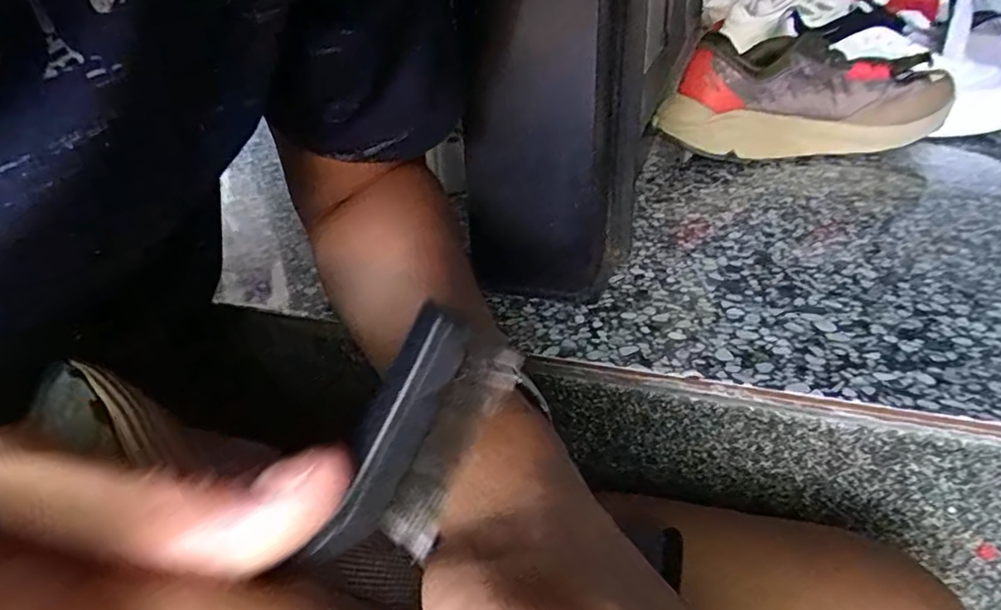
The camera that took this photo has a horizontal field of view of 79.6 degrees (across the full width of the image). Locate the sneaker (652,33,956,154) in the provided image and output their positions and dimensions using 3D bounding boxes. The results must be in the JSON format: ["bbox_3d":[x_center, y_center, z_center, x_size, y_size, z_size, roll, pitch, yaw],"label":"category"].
[{"bbox_3d":[0.307,-0.206,0.598,0.278,0.112,0.113,-7,29,-5],"label":"sneaker"}]

